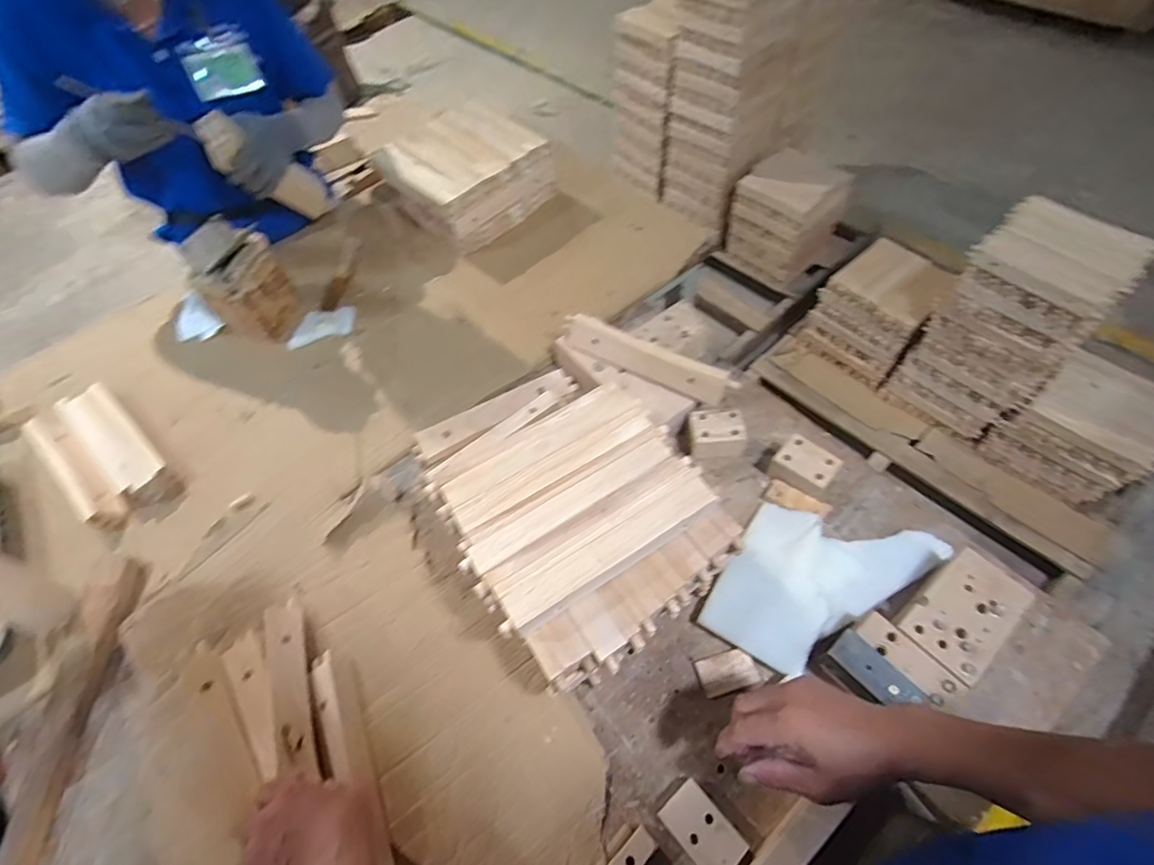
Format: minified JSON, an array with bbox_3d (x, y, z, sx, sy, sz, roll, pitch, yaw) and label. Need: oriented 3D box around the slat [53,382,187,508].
[{"bbox_3d":[-0.726,0.020,0.839,0.294,0.033,0.077,35,67,23],"label":"slat"}]

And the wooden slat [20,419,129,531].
[{"bbox_3d":[-0.780,0.059,0.832,0.275,0.038,0.060,33,66,23],"label":"wooden slat"}]

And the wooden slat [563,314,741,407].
[{"bbox_3d":[0.096,-0.110,0.786,0.265,0.056,0.017,27,33,21],"label":"wooden slat"}]

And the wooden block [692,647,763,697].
[{"bbox_3d":[0.176,0.280,0.623,0.065,0.012,0.041,-16,58,-5],"label":"wooden block"}]

